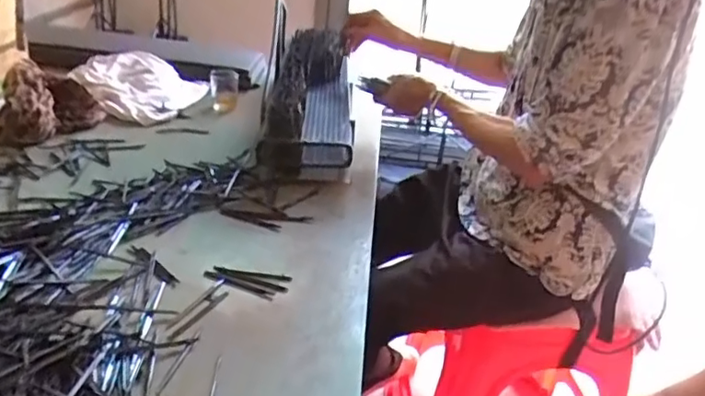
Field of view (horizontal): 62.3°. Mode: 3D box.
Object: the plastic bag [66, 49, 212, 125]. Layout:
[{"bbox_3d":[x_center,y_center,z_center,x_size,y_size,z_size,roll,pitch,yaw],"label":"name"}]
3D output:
[{"bbox_3d":[-0.446,-0.231,1.193,0.256,0.060,0.208,21,31,24],"label":"plastic bag"}]

